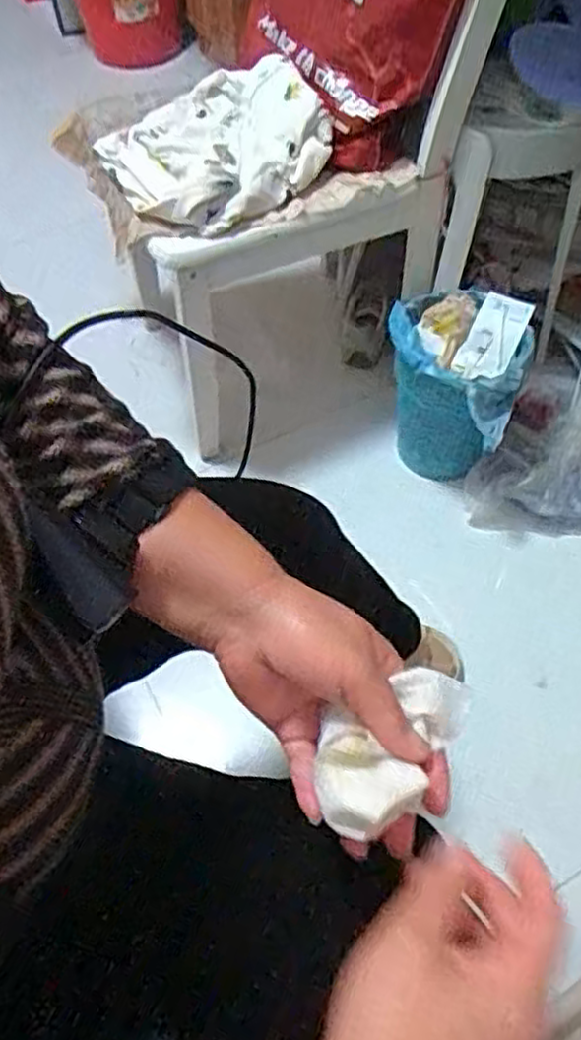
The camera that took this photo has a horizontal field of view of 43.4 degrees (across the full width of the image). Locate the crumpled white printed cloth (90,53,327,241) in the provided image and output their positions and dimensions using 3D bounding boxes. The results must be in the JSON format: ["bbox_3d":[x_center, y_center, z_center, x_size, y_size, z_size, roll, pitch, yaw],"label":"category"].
[{"bbox_3d":[-0.089,-0.499,0.970,0.268,0.073,0.257,-31,60,-17],"label":"crumpled white printed cloth"}]

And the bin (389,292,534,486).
[{"bbox_3d":[0.243,-0.188,1.134,0.195,0.256,0.207,-1,56,2],"label":"bin"}]

